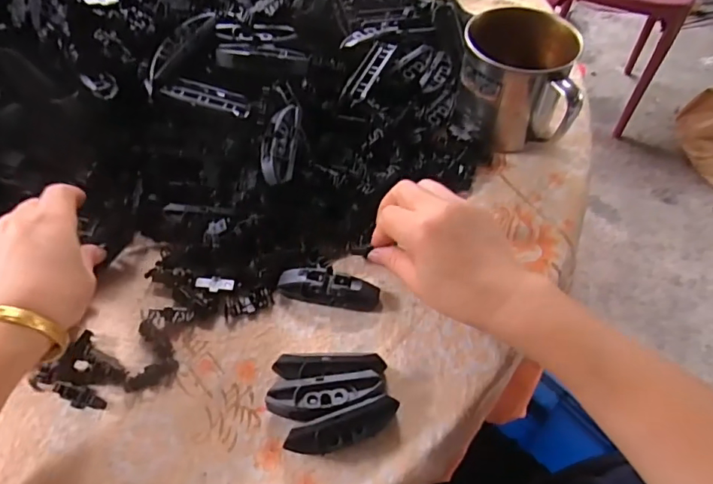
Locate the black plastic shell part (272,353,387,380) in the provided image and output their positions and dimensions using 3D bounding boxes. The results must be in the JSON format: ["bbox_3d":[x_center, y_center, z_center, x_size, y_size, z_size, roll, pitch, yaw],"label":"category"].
[{"bbox_3d":[-0.017,0.083,0.326,0.068,0.022,0.015,-1,55,0],"label":"black plastic shell part"}]

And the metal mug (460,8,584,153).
[{"bbox_3d":[0.135,-0.132,0.434,0.094,0.090,0.078,15,56,11],"label":"metal mug"}]

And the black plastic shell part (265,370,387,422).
[{"bbox_3d":[-0.018,0.098,0.315,0.071,0.023,0.024,-5,55,-3],"label":"black plastic shell part"}]

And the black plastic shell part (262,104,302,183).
[{"bbox_3d":[-0.057,-0.076,0.385,0.026,0.013,0.067,6,68,5],"label":"black plastic shell part"}]

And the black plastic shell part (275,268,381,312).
[{"bbox_3d":[-0.019,0.033,0.365,0.070,0.016,0.021,9,55,7],"label":"black plastic shell part"}]

